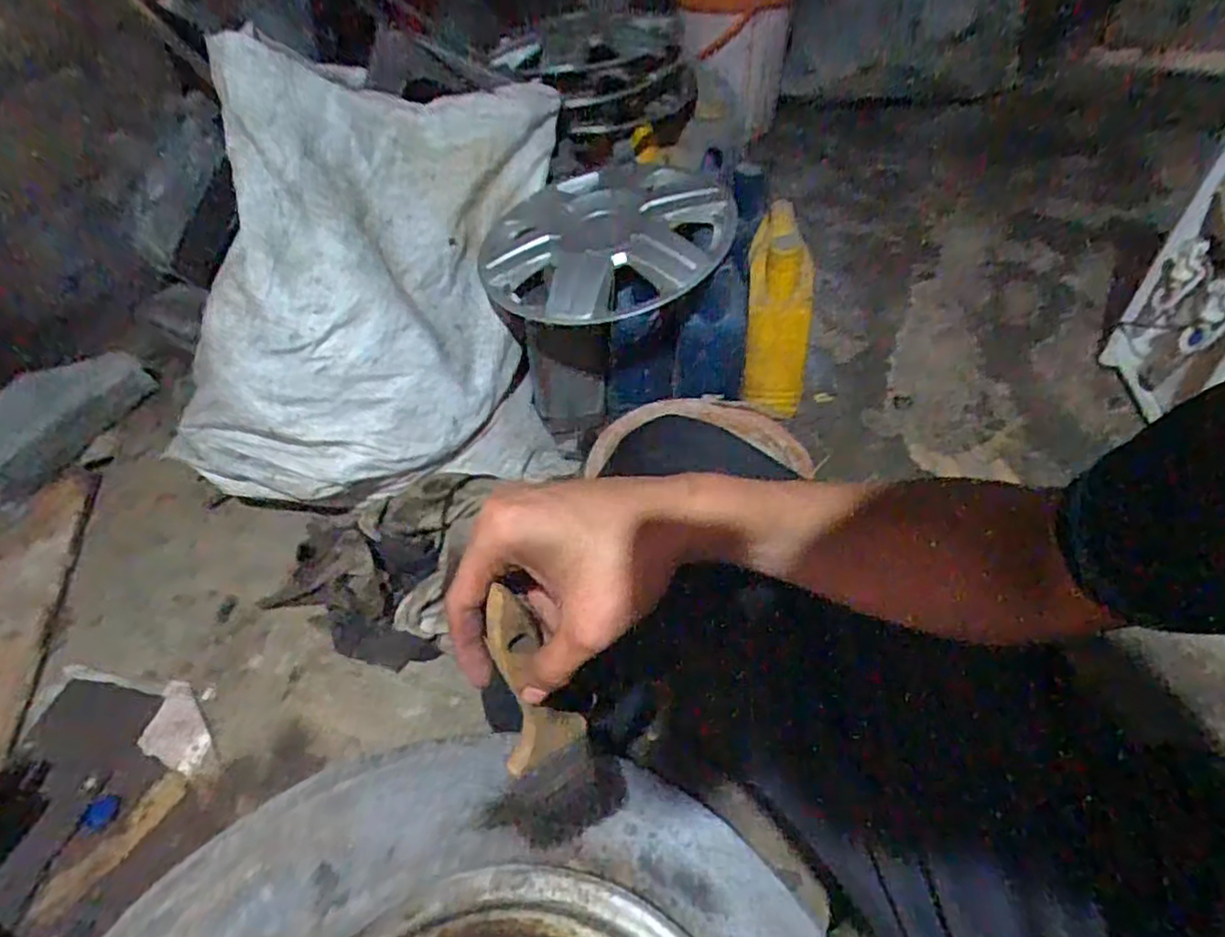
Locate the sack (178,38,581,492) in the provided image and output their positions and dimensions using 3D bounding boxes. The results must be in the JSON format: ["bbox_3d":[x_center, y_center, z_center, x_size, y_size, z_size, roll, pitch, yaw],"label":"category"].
[{"bbox_3d":[-0.333,-0.274,0.995,0.490,0.430,0.549,1,47,4],"label":"sack"}]

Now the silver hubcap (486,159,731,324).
[{"bbox_3d":[-0.005,-0.308,0.948,0.356,0.058,0.289,-21,56,2],"label":"silver hubcap"}]

